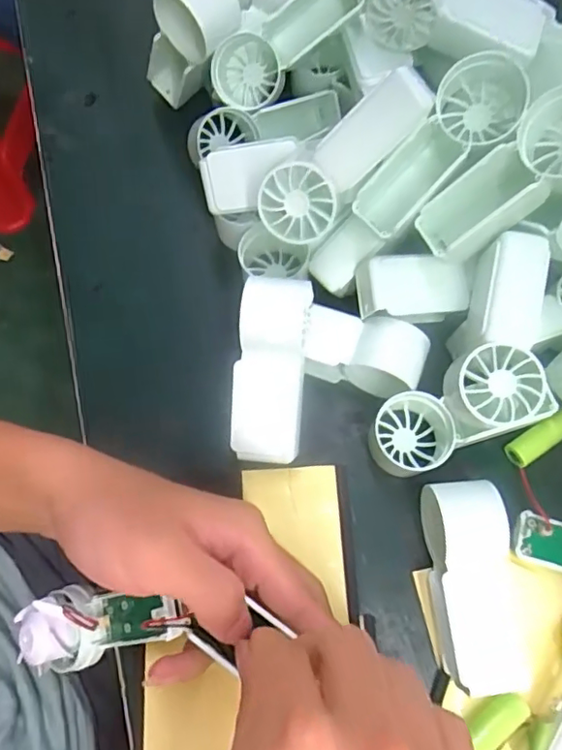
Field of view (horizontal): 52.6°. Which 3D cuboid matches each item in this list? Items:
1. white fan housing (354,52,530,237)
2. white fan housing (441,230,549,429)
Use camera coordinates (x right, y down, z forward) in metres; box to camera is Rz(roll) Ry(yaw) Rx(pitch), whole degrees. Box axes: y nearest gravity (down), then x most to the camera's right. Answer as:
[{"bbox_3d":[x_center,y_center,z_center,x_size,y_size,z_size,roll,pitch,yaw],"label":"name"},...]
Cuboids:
[{"bbox_3d":[0.082,-0.113,0.286,0.100,0.046,0.041,-46,76,15],"label":"white fan housing"},{"bbox_3d":[0.109,-0.017,0.279,0.039,0.042,0.091,16,73,4],"label":"white fan housing"}]

